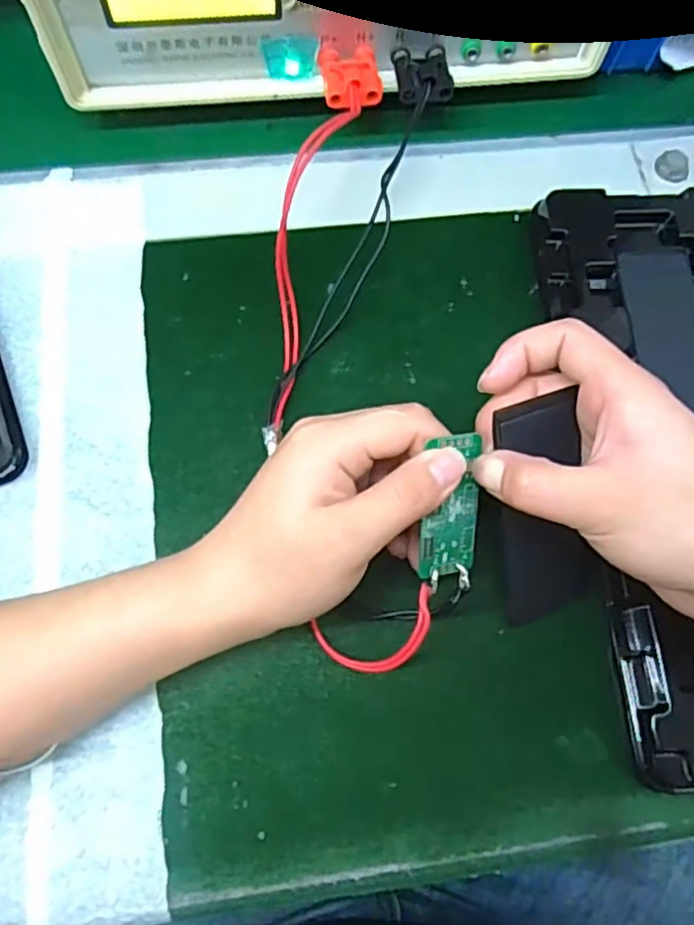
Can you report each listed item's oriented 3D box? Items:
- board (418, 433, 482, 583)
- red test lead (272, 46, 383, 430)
[{"bbox_3d":[0.040,0.017,0.246,0.023,0.004,0.055,-5,107,-21],"label":"board"},{"bbox_3d":[-0.012,-0.119,0.309,0.031,0.060,0.199,9,71,1],"label":"red test lead"}]

